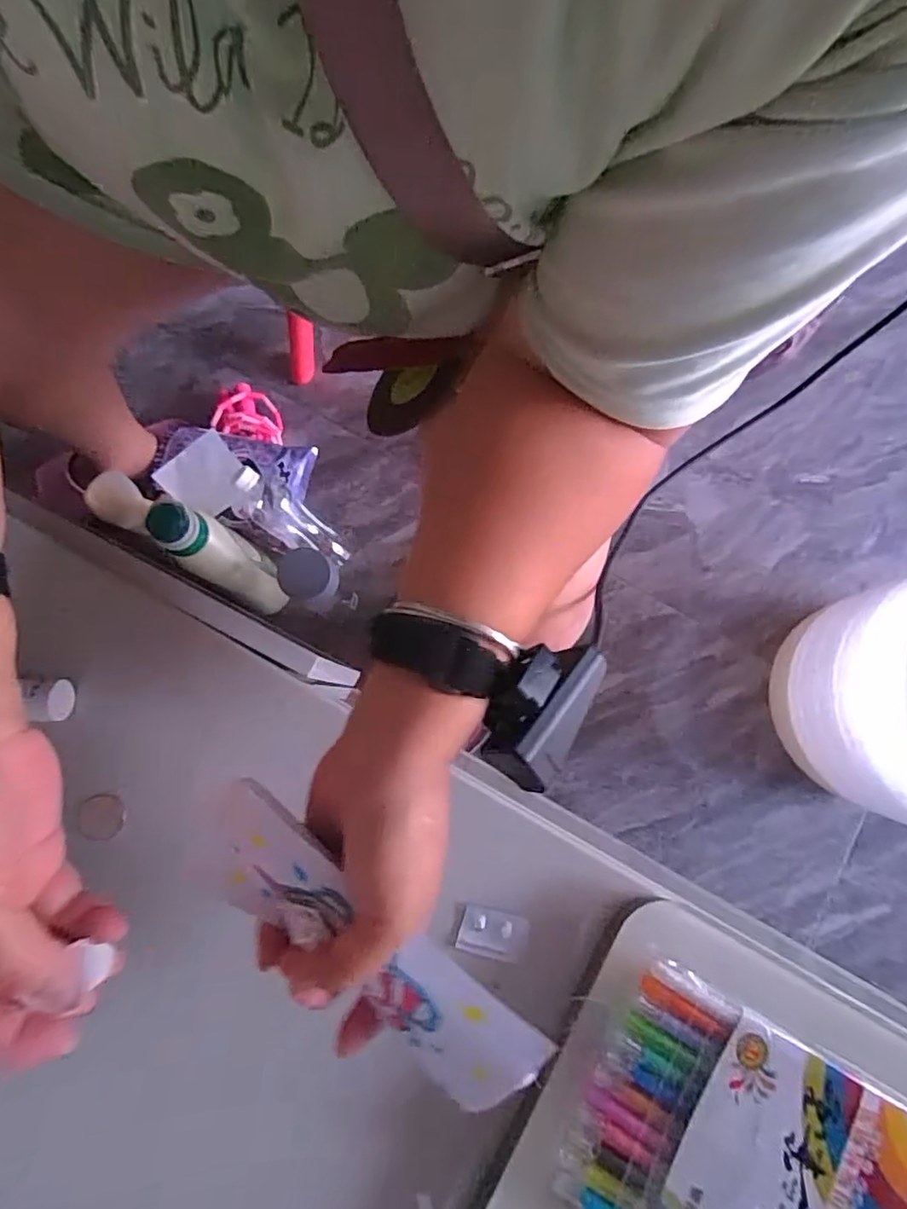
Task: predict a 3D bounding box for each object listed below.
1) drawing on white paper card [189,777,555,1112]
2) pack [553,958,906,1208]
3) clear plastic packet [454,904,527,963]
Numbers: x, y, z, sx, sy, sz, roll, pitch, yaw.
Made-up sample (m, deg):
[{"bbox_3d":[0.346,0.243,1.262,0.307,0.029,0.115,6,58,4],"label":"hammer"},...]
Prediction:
[{"bbox_3d":[-0.041,0.144,0.245,0.163,0.015,0.063,32,108,11],"label":"drawing on white paper card"},{"bbox_3d":[0.139,0.263,0.279,0.154,0.015,0.117,29,81,6],"label":"pack"},{"bbox_3d":[0.021,0.181,0.325,0.036,0.008,0.022,12,80,3],"label":"clear plastic packet"}]

